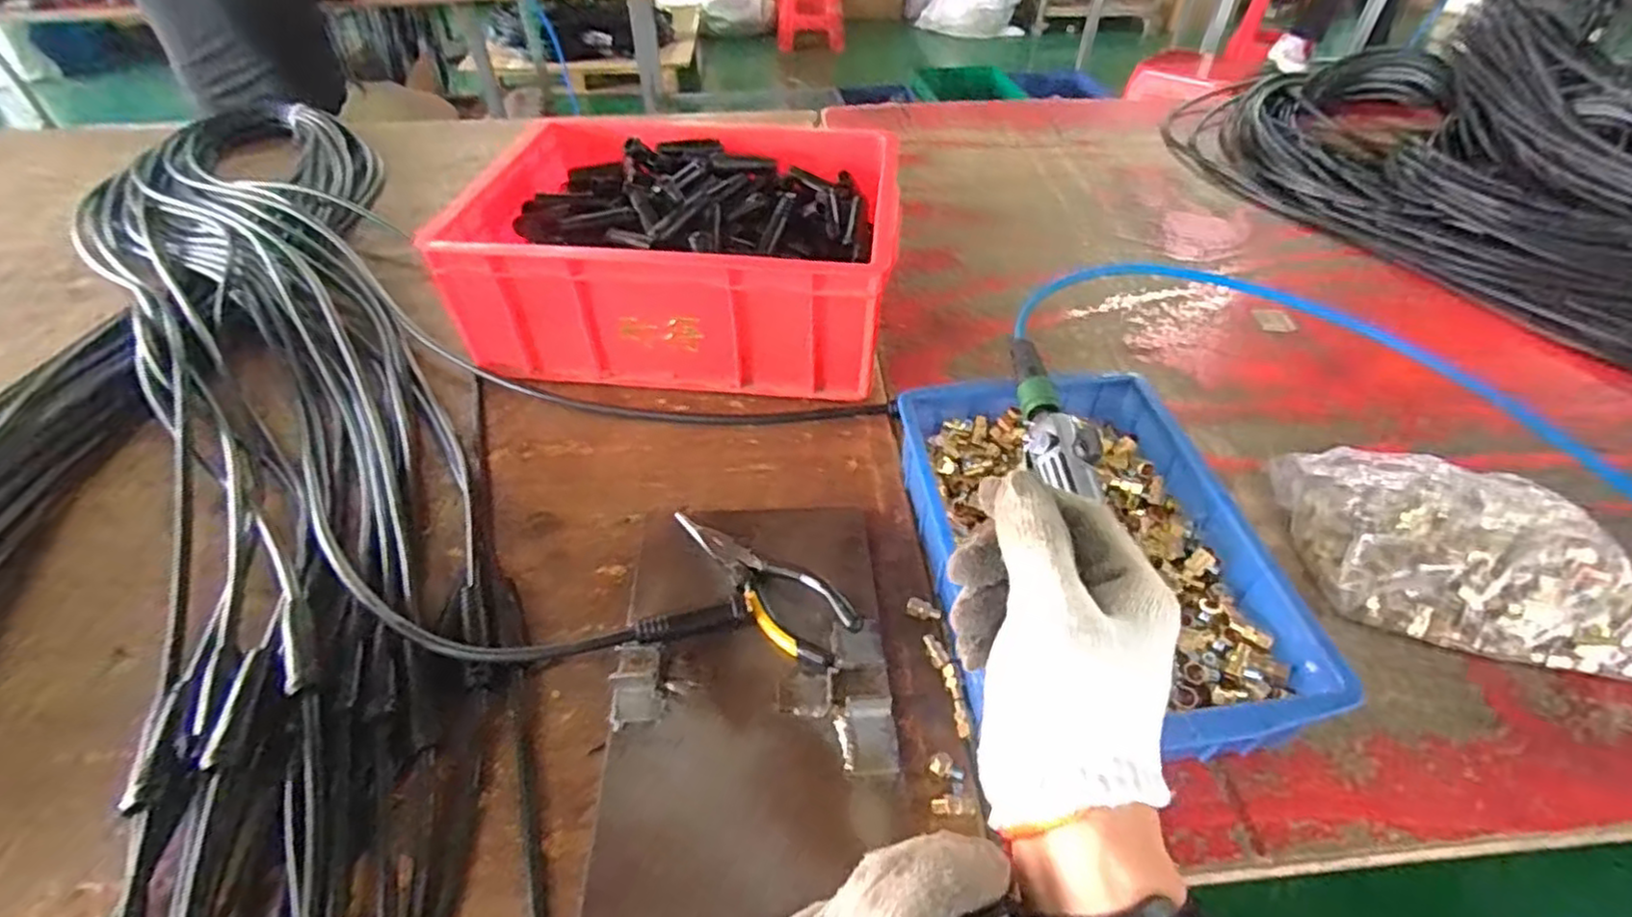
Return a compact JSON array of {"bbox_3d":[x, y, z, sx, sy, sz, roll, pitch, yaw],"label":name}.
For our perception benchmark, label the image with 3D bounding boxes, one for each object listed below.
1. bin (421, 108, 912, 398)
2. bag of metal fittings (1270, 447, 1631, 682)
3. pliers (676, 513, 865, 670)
[{"bbox_3d":[-0.128,-0.220,0.725,0.392,0.146,0.294,4,45,3],"label":"bin"},{"bbox_3d":[0.471,0.068,0.495,0.240,0.080,0.139,9,46,7],"label":"bag of metal fittings"},{"bbox_3d":[-0.039,0.083,0.489,0.047,0.025,0.163,-35,55,-30],"label":"pliers"}]

